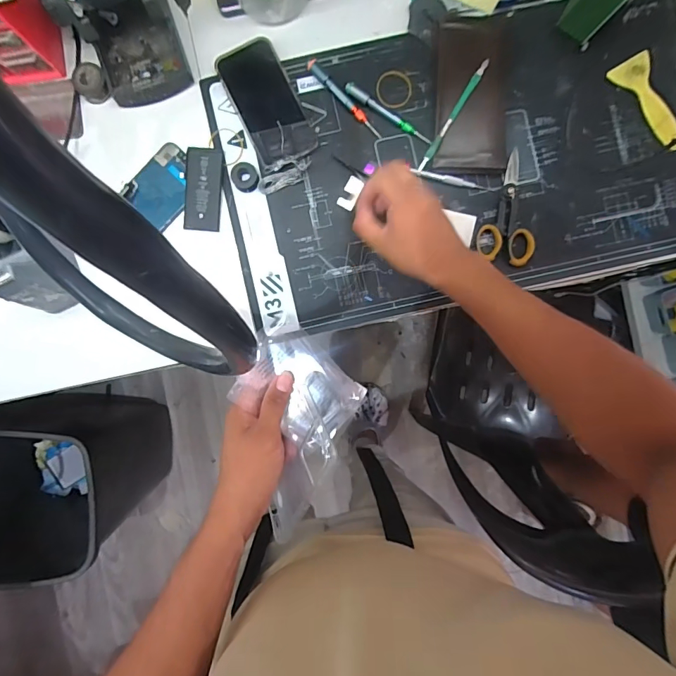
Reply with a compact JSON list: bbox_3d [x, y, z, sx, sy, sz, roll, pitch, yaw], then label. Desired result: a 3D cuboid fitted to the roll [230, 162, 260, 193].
[{"bbox_3d":[-0.112,-0.193,0.507,0.031,0.014,0.033,0,92,0],"label":"roll"}]

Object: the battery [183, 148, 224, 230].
[{"bbox_3d":[-0.164,-0.181,0.513,0.043,0.006,0.097,3,92,0],"label":"battery"}]

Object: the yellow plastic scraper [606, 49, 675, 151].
[{"bbox_3d":[0.384,-0.287,0.515,0.050,0.018,0.124,-25,92,1],"label":"yellow plastic scraper"}]

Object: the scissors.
[{"bbox_3d":[0.216,-0.153,0.509,0.066,0.019,0.131,20,92,-1],"label":"scissors"}]

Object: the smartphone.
[{"bbox_3d":[-0.088,-0.288,0.514,0.071,0.010,0.148,-27,92,1],"label":"smartphone"}]

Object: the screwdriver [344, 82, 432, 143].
[{"bbox_3d":[0.061,-0.270,0.512,0.119,0.014,0.013,34,92,-1],"label":"screwdriver"}]

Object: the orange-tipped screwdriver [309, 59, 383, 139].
[{"bbox_3d":[0.009,-0.289,0.511,0.011,0.010,0.119,-45,92,1],"label":"orange-tipped screwdriver"}]

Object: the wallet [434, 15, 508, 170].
[{"bbox_3d":[0.161,-0.296,0.505,0.087,0.027,0.186,0,92,0],"label":"wallet"}]

